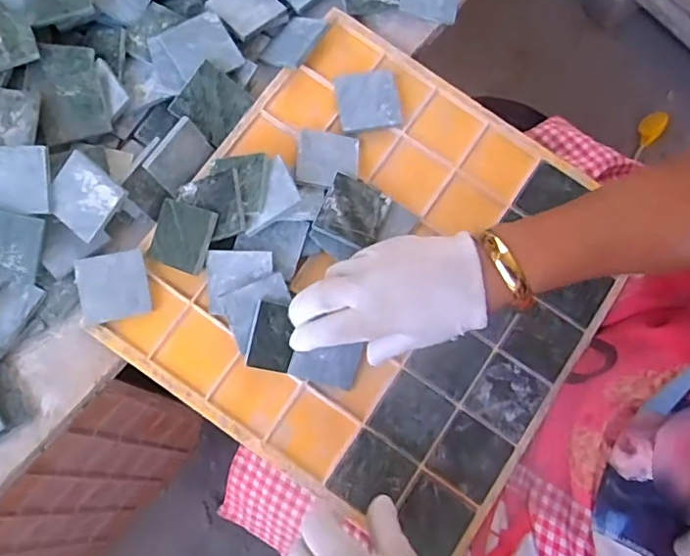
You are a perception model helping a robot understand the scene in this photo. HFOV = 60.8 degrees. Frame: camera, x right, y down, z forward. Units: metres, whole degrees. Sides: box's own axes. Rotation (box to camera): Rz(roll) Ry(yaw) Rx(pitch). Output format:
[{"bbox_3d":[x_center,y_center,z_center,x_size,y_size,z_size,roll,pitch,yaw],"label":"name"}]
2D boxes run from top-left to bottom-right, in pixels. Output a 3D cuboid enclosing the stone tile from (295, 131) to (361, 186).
[{"bbox_3d":[-0.014,-0.093,0.459,0.048,0.004,0.046,10,72,-6],"label":"stone tile"}]

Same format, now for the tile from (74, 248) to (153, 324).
[{"bbox_3d":[-0.169,0.006,0.429,0.048,0.005,0.048,-11,87,-13],"label":"tile"}]

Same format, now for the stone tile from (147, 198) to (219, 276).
[{"bbox_3d":[-0.121,-0.031,0.434,0.048,0.007,0.047,17,92,22],"label":"stone tile"}]

